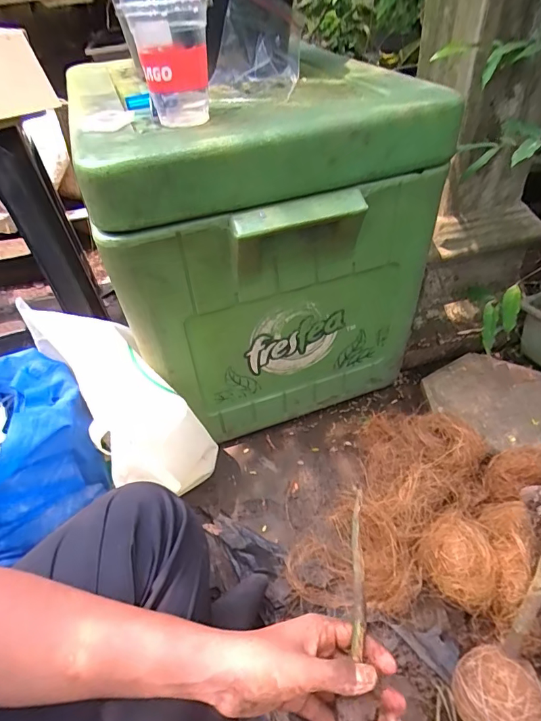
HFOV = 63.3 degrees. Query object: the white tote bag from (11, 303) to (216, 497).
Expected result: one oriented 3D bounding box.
[{"bbox_3d":[-0.217,0.036,0.619,0.134,0.176,0.328,-36,75,-28],"label":"white tote bag"}]

